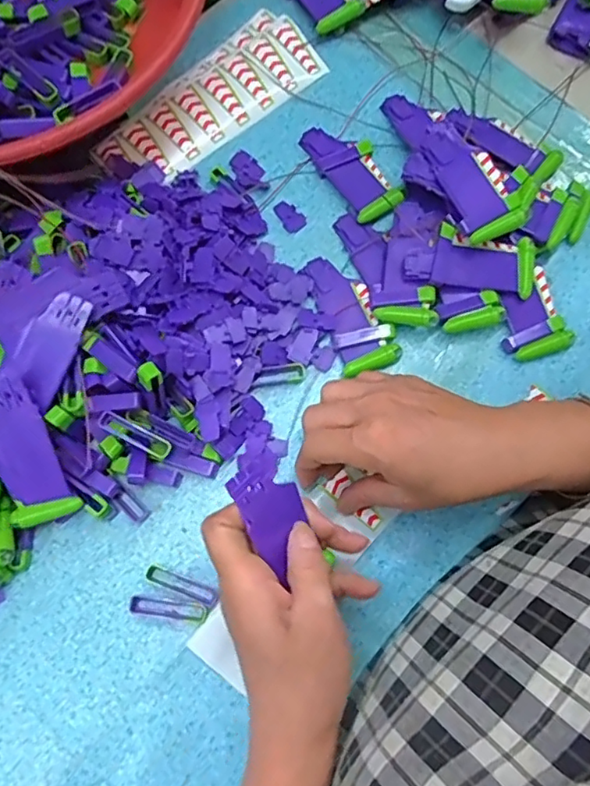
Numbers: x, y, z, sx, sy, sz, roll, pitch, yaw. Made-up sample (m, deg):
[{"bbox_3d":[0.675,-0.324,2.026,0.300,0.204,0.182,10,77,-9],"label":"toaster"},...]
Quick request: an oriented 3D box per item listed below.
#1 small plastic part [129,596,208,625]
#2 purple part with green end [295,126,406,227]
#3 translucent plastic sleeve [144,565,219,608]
[{"bbox_3d":[-0.078,0.134,0.358,0.047,0.006,0.012,8,75,1],"label":"small plastic part"},{"bbox_3d":[0.043,-0.170,0.433,0.040,0.021,0.094,-31,77,-9],"label":"purple part with green end"},{"bbox_3d":[-0.070,0.121,0.362,0.047,0.006,0.010,24,76,5],"label":"translucent plastic sleeve"}]

